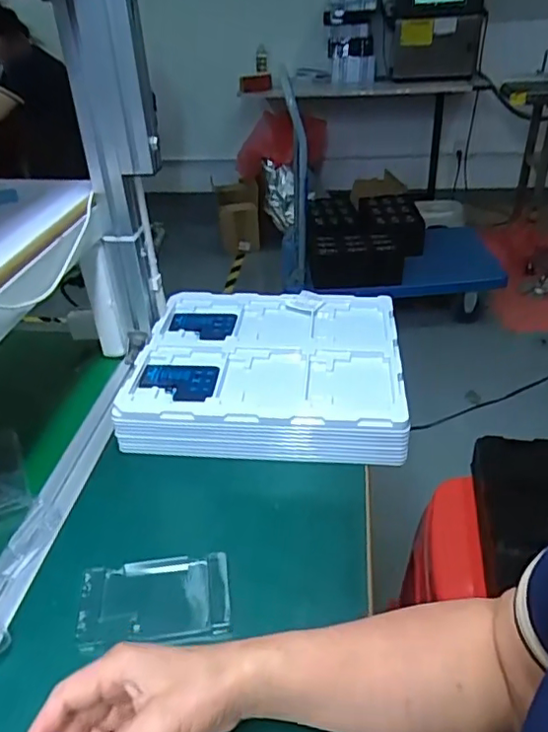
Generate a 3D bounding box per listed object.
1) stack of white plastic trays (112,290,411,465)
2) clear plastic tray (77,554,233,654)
[{"bbox_3d":[-0.006,0.001,0.724,0.317,0.064,0.271,1,34,6],"label":"stack of white plastic trays"},{"bbox_3d":[-0.101,0.201,0.488,0.123,0.018,0.077,-6,34,-5],"label":"clear plastic tray"}]

